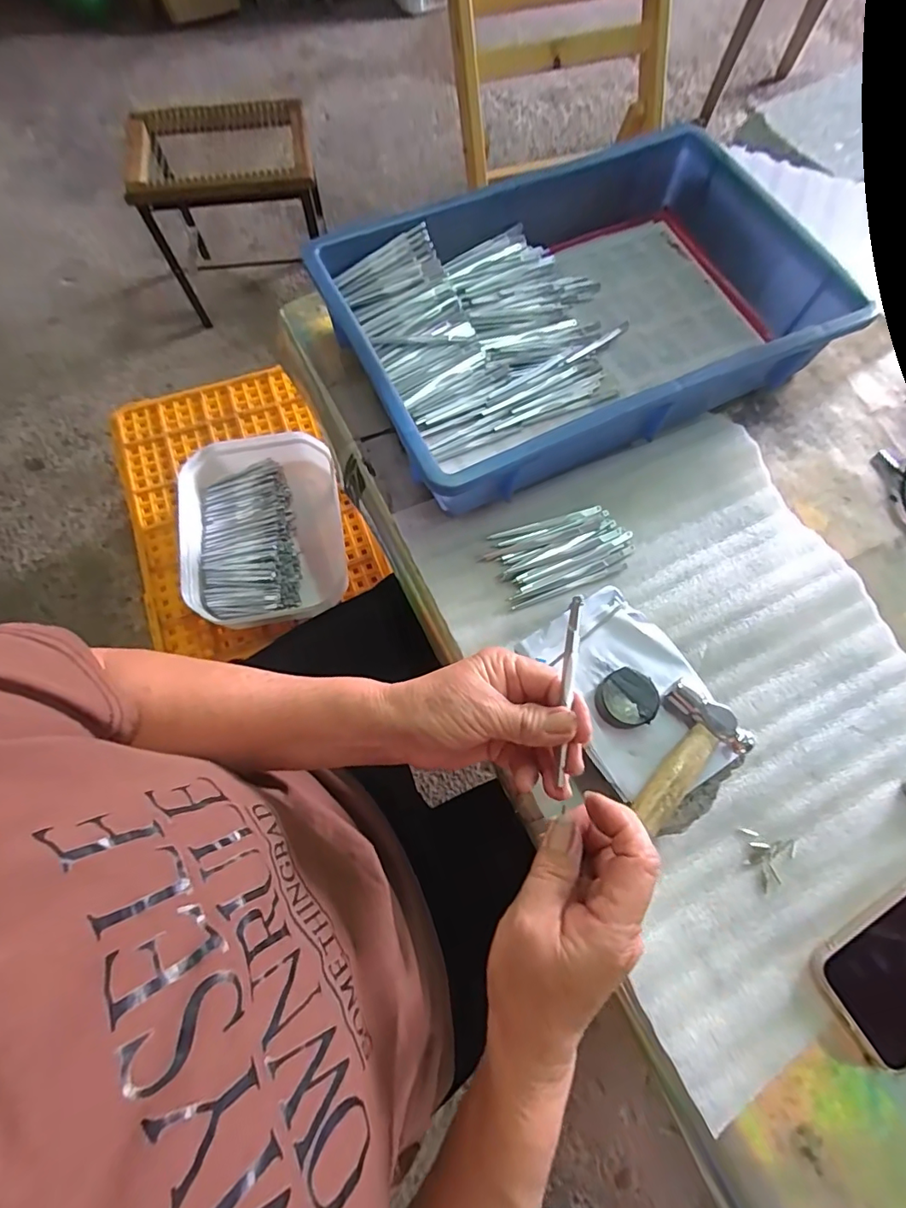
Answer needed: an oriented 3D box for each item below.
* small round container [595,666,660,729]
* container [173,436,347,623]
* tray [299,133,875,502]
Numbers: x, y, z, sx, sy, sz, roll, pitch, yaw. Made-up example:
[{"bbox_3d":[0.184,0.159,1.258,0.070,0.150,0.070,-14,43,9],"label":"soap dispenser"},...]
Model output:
[{"bbox_3d":[0.120,0.066,0.360,0.041,0.020,0.038,0,71,-1],"label":"small round container"},{"bbox_3d":[-0.278,-0.101,0.742,0.221,0.074,0.279,-8,71,-4],"label":"container"},{"bbox_3d":[0.119,-0.275,0.485,0.433,0.079,0.283,-25,74,-10],"label":"tray"}]

